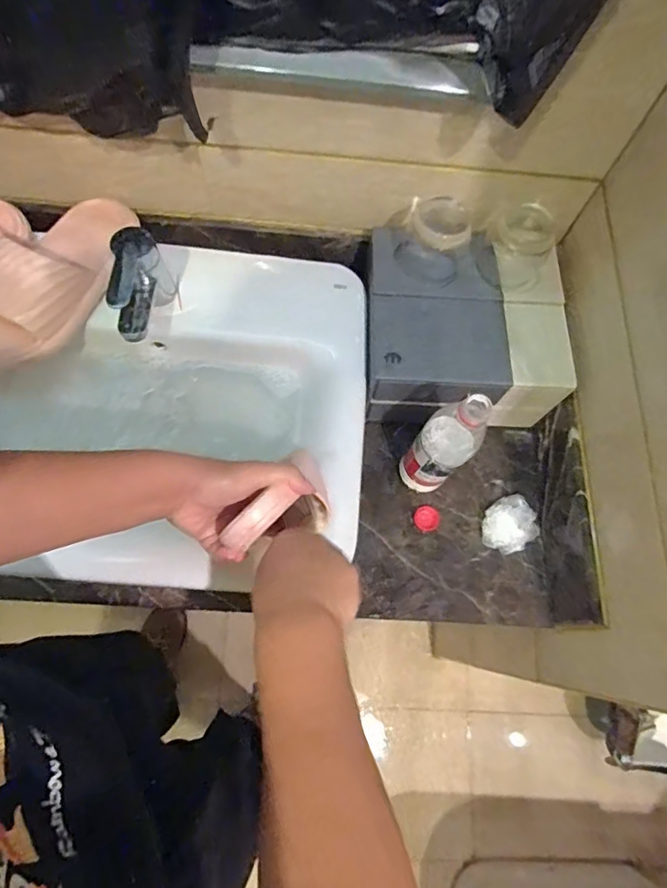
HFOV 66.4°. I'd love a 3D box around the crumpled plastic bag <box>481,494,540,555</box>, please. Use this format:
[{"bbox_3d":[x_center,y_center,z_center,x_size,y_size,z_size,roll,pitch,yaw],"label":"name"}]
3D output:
[{"bbox_3d":[0.231,0.108,0.673,0.070,0.033,0.066,-24,74,-12],"label":"crumpled plastic bag"}]

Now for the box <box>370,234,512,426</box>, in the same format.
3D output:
[{"bbox_3d":[0.128,-0.152,0.694,0.174,0.128,0.231,3,70,-3],"label":"box"}]

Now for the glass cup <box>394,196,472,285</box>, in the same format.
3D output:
[{"bbox_3d":[0.125,-0.252,0.632,0.083,0.077,0.076,1,72,-2],"label":"glass cup"}]

